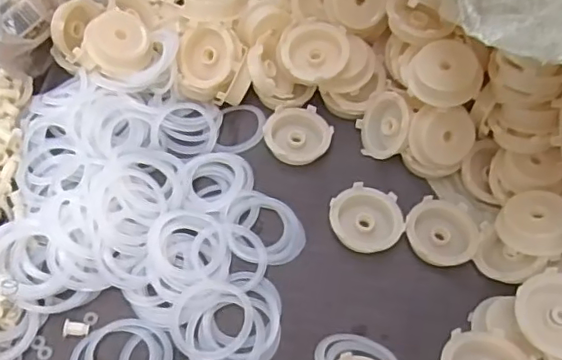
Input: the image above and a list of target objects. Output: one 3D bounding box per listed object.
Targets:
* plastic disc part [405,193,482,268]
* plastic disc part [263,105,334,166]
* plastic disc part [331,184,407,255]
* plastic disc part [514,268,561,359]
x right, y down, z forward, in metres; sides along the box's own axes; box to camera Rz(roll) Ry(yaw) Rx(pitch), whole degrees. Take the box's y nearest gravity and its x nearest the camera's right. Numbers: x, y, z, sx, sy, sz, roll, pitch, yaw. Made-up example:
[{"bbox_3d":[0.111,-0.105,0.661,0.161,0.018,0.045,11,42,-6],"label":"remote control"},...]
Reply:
[{"bbox_3d":[0.121,0.039,0.431,0.053,0.014,0.051,13,54,6],"label":"plastic disc part"},{"bbox_3d":[0.014,-0.037,0.474,0.053,0.016,0.051,13,54,6],"label":"plastic disc part"},{"bbox_3d":[0.065,0.030,0.432,0.054,0.016,0.051,2,54,-2],"label":"plastic disc part"},{"bbox_3d":[0.175,0.083,0.355,0.051,0.014,0.053,3,55,-4],"label":"plastic disc part"}]

